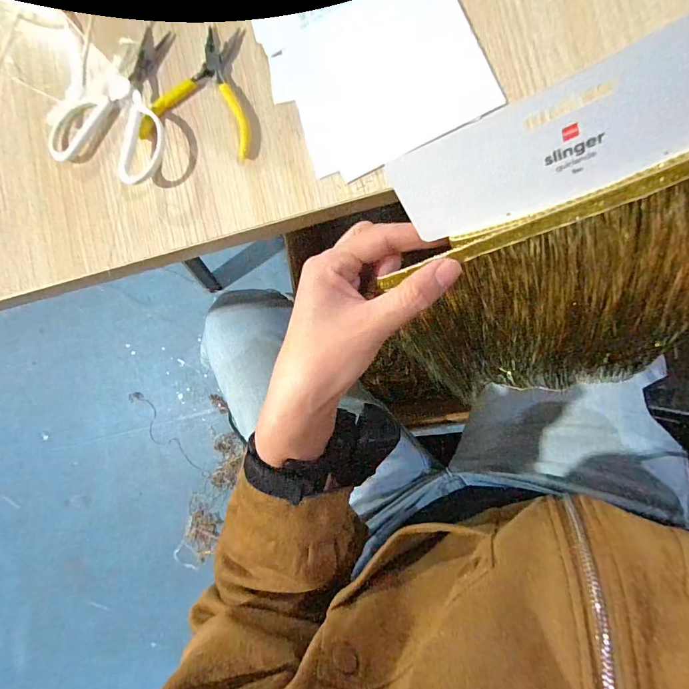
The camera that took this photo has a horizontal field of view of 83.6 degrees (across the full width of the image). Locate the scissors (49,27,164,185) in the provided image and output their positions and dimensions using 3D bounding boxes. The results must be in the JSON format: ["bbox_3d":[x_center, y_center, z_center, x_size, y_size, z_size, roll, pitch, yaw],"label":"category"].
[{"bbox_3d":[-0.196,-0.209,0.331,0.112,0.022,0.125,23,93,9],"label":"scissors"}]

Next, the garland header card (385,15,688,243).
[{"bbox_3d":[0.103,-0.092,0.172,0.162,0.052,0.008,-15,45,30],"label":"garland header card"}]

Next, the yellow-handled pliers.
[{"bbox_3d":[-0.116,-0.214,0.325,0.097,0.007,0.098,16,92,9],"label":"yellow-handled pliers"}]

